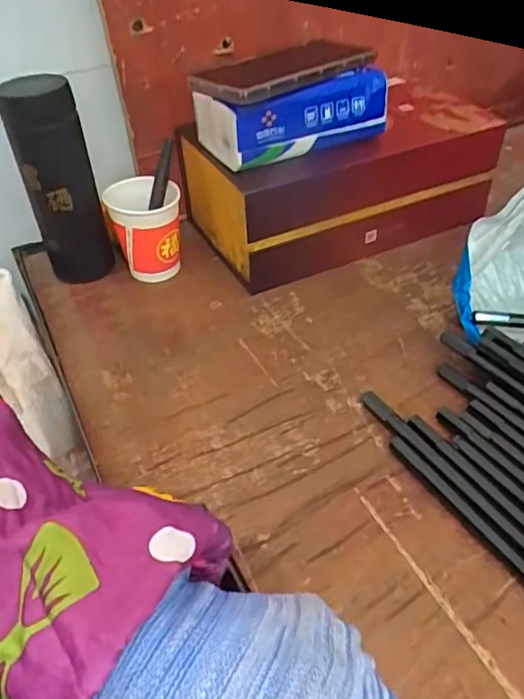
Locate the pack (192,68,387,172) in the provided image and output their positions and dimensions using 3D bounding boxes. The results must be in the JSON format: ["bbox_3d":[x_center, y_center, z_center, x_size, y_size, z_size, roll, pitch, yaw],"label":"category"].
[{"bbox_3d":[0.028,-0.229,0.528,0.170,0.058,0.096,-24,48,-16],"label":"pack"}]

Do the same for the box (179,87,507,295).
[{"bbox_3d":[0.084,-0.183,0.607,0.318,0.120,0.146,-19,45,-17],"label":"box"}]

